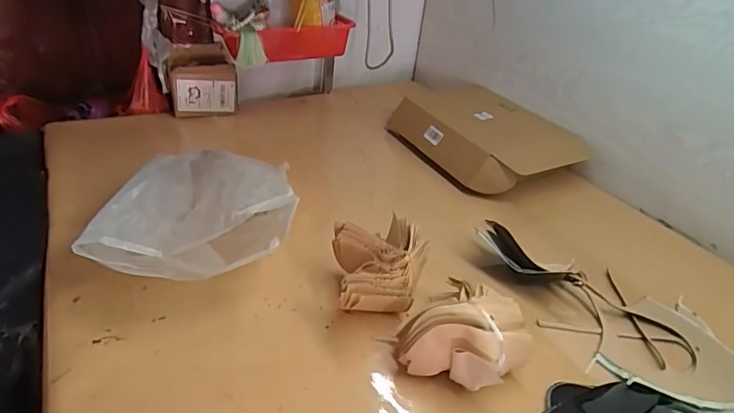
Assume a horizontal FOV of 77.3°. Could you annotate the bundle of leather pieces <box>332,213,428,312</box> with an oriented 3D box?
[{"bbox_3d":[0.017,0.093,0.654,0.123,0.089,0.154,0,33,-9],"label":"bundle of leather pieces"}]

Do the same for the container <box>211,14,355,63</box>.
[{"bbox_3d":[-0.180,-0.380,1.041,0.286,0.082,0.114,-13,39,-26],"label":"container"}]

